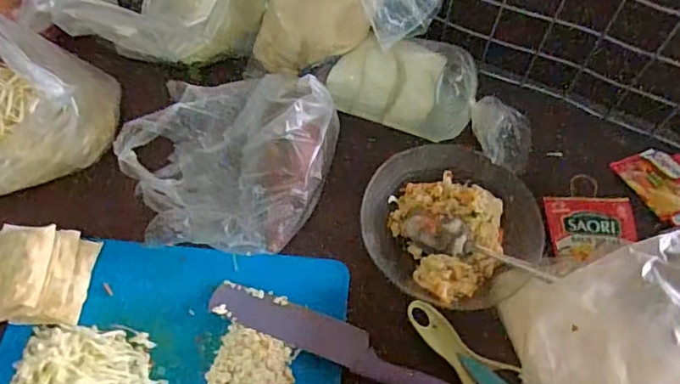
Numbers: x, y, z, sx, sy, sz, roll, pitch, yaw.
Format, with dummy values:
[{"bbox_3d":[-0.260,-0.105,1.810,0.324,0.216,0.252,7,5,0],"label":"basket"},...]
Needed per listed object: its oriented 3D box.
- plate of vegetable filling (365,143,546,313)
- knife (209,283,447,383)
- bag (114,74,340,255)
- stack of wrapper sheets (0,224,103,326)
[{"bbox_3d":[0.101,0.027,0.511,0.148,0.036,0.156,1,60,-1],"label":"plate of vegetable filling"},{"bbox_3d":[-0.001,0.129,0.470,0.232,0.011,0.036,19,61,9],"label":"knife"},{"bbox_3d":[-0.108,-0.034,0.509,0.182,0.072,0.193,23,62,11],"label":"bag"},{"bbox_3d":[-0.264,0.072,0.470,0.078,0.055,0.083,4,60,0],"label":"stack of wrapper sheets"}]

